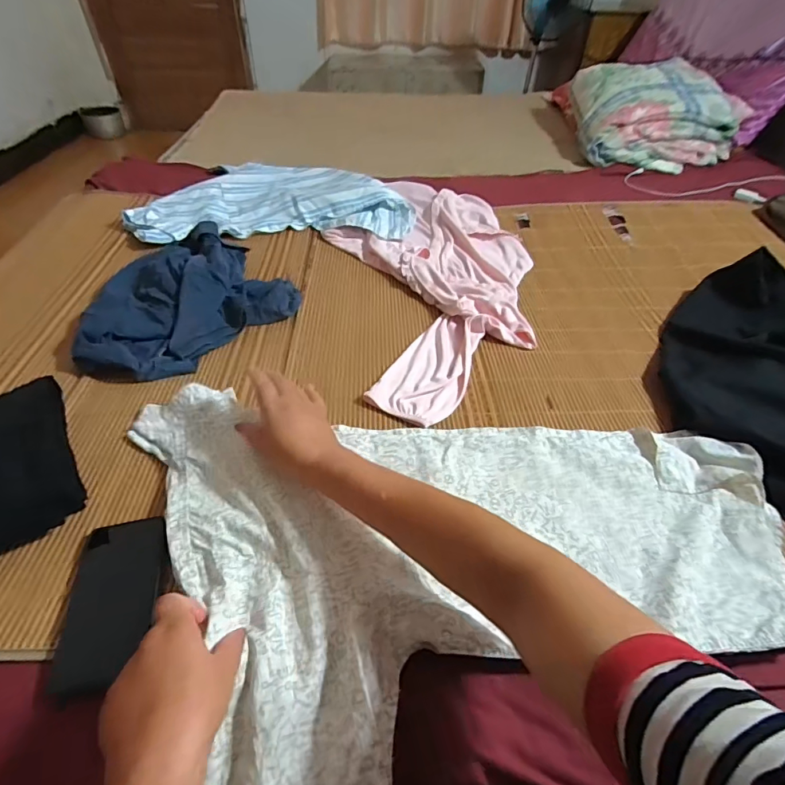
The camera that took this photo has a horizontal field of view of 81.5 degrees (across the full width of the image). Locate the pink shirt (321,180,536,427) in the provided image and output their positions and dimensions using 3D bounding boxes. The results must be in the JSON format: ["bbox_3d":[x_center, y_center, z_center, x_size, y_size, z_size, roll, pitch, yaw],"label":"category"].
[{"bbox_3d":[0.098,-0.255,0.903,0.380,0.035,0.773,-6,45,-10],"label":"pink shirt"}]

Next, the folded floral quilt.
[{"bbox_3d":[0.833,-0.870,1.434,0.527,0.214,0.397,-2,45,-4],"label":"folded floral quilt"}]

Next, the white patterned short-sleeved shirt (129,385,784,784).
[{"bbox_3d":[0.077,0.138,0.503,0.674,0.062,0.419,-5,44,-11],"label":"white patterned short-sleeved shirt"}]

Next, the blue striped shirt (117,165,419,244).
[{"bbox_3d":[-0.262,-0.456,1.069,0.585,0.071,0.379,-4,44,-8],"label":"blue striped shirt"}]

